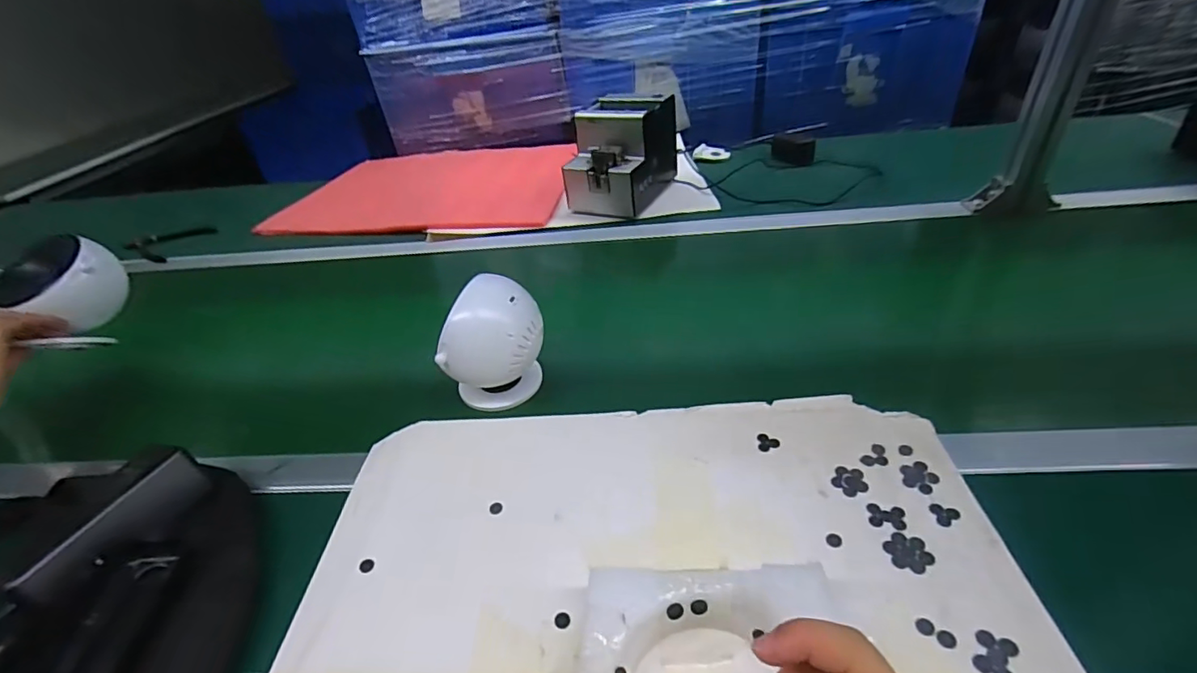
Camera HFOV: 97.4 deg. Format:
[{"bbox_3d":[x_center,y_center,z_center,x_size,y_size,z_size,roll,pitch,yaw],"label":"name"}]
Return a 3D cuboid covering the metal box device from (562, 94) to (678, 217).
[{"bbox_3d":[0.037,-0.303,0.874,0.127,0.142,0.195,16,43,26],"label":"metal box device"}]

